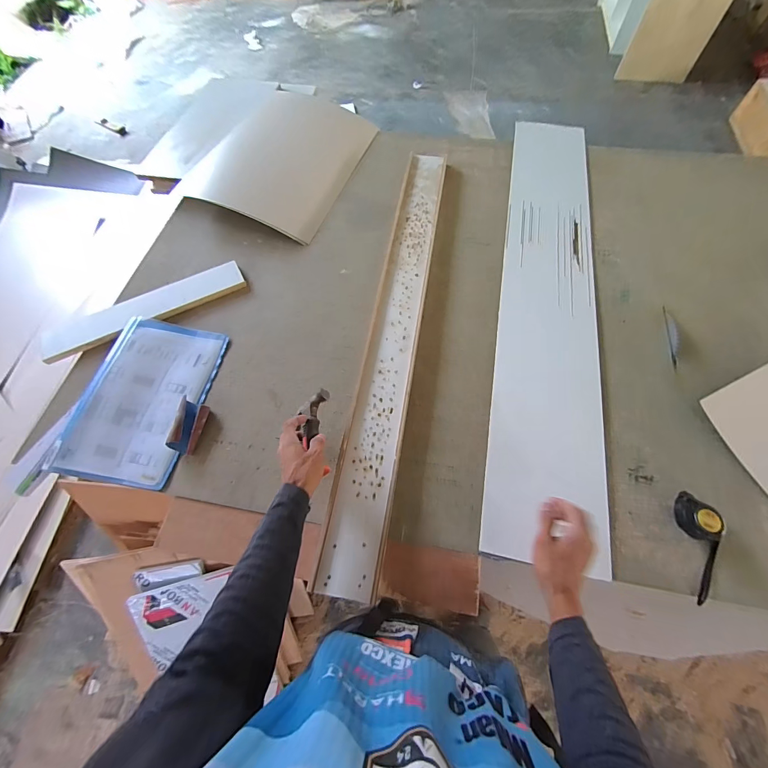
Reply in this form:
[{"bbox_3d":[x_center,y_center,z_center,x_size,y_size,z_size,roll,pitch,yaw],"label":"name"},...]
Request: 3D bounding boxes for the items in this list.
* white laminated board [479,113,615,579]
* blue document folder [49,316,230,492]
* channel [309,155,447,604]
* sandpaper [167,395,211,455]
[{"bbox_3d":[0.401,-0.250,0.835,0.223,0.015,1.241,11,65,6],"label":"white laminated board"},{"bbox_3d":[-0.503,0.025,0.727,0.229,0.023,0.355,11,67,-2],"label":"blue document folder"},{"bbox_3d":[0.029,-0.151,0.794,0.113,0.021,1.110,8,65,5],"label":"channel"},{"bbox_3d":[-0.389,0.084,0.685,0.050,0.026,0.105,3,65,3],"label":"sandpaper"}]

